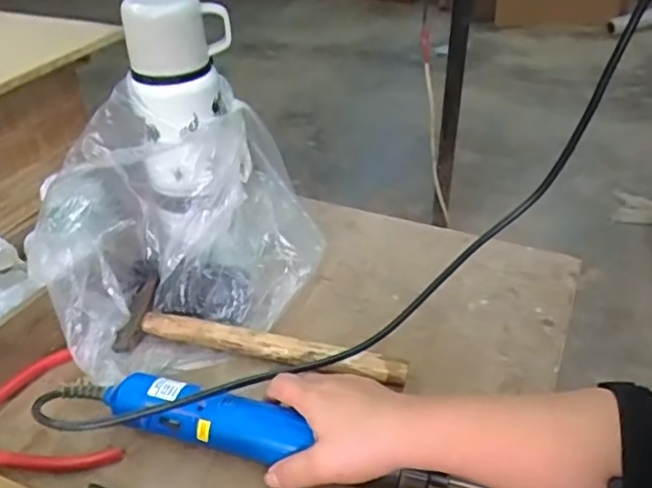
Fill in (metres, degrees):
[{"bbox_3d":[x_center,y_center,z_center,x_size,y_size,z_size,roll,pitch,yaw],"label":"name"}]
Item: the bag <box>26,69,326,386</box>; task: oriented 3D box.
[{"bbox_3d":[-0.128,-0.026,0.529,0.236,0.183,0.172,-23,42,-28],"label":"bag"}]

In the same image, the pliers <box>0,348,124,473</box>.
[{"bbox_3d":[-0.234,0.136,0.444,0.126,0.013,0.126,-22,42,-28],"label":"pliers"}]

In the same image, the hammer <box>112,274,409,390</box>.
[{"bbox_3d":[-0.058,0.078,0.502,0.246,0.041,0.067,12,37,15],"label":"hammer"}]

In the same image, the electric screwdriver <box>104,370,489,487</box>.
[{"bbox_3d":[-0.037,0.135,0.422,0.262,0.033,0.042,12,38,13],"label":"electric screwdriver"}]

